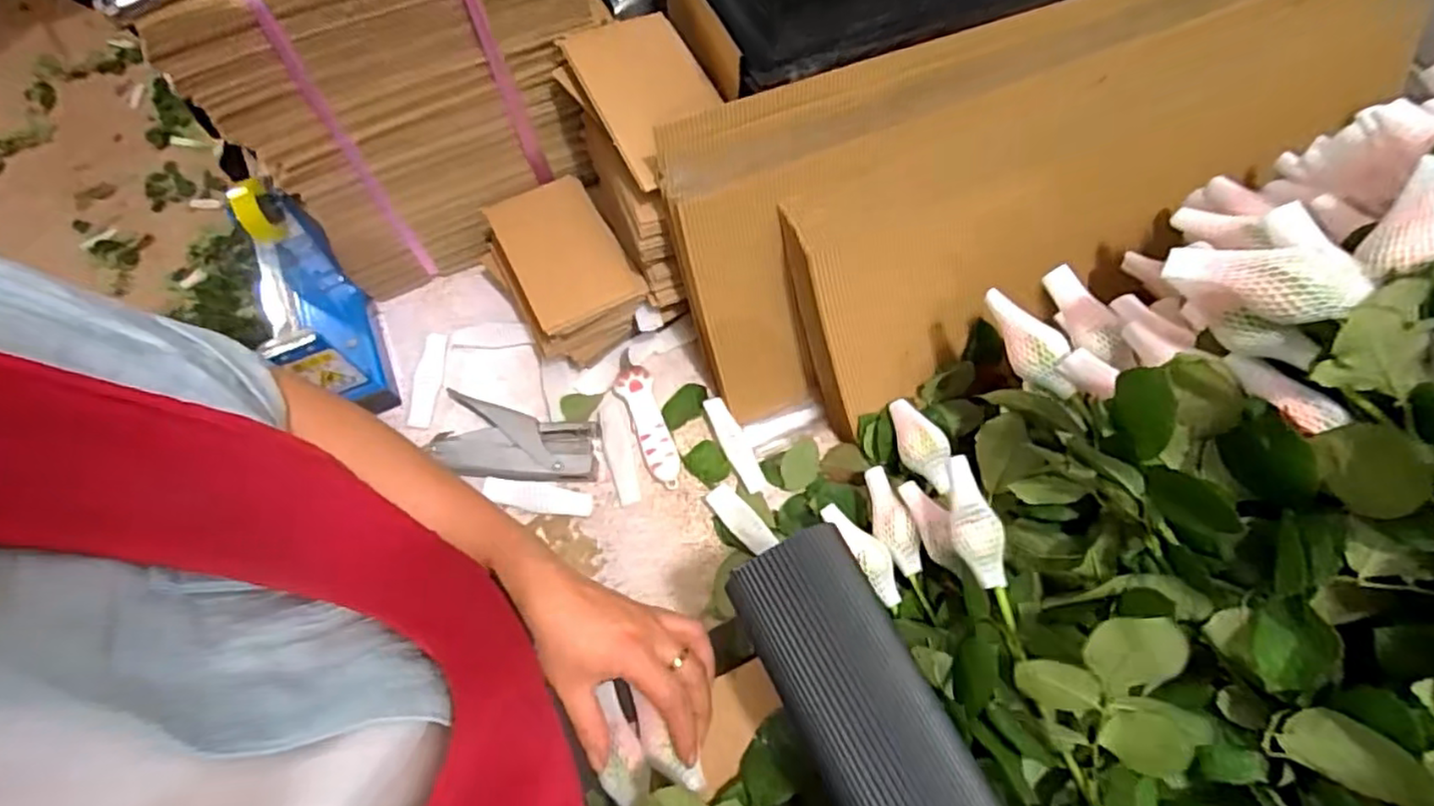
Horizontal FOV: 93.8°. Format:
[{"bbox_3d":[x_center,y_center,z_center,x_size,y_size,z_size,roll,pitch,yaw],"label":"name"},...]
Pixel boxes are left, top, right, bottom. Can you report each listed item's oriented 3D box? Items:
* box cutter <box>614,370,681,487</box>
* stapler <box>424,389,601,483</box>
[{"bbox_3d":[-0.059,0.020,0.590,0.031,0.011,0.114,-23,67,-7],"label":"box cutter"},{"bbox_3d":[-0.172,0.036,0.579,0.137,0.021,0.067,9,67,7],"label":"stapler"}]

